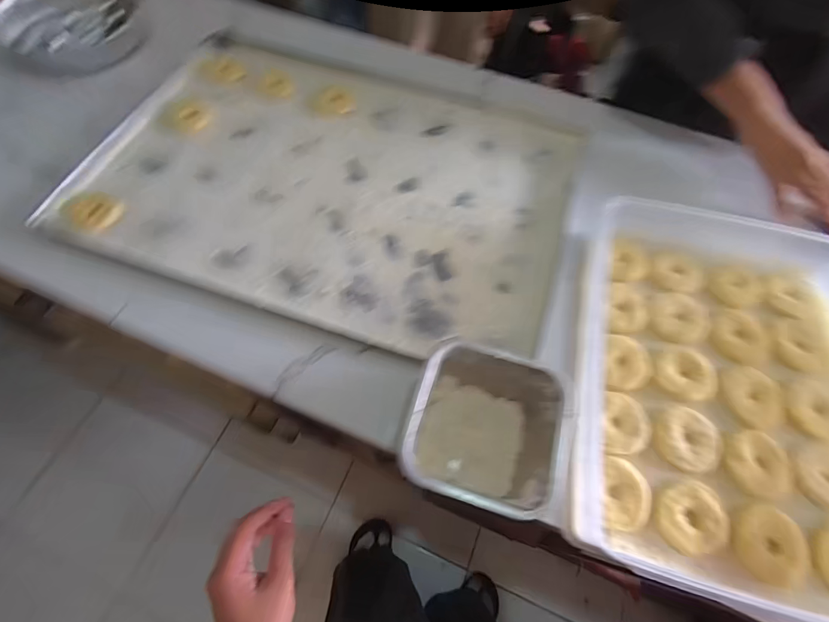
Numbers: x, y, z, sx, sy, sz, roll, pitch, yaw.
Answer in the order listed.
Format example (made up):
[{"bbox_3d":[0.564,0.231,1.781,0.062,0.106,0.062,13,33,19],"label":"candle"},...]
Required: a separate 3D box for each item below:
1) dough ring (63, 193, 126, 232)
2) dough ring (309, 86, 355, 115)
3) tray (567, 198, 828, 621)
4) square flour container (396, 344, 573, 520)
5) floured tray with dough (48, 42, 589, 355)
[{"bbox_3d":[-0.390,-0.122,0.462,0.060,0.010,0.055,1,64,-1],"label":"dough ring"},{"bbox_3d":[-0.125,-0.319,0.579,0.065,0.009,0.065,1,64,-1],"label":"dough ring"},{"bbox_3d":[0.314,0.062,0.377,0.289,0.055,0.382,14,66,6],"label":"tray"},{"bbox_3d":[0.054,0.103,0.334,0.109,0.086,0.115,16,64,7],"label":"square flour container"},{"bbox_3d":[-0.102,-0.182,0.508,0.589,0.031,0.411,18,67,7],"label":"floured tray with dough"}]

